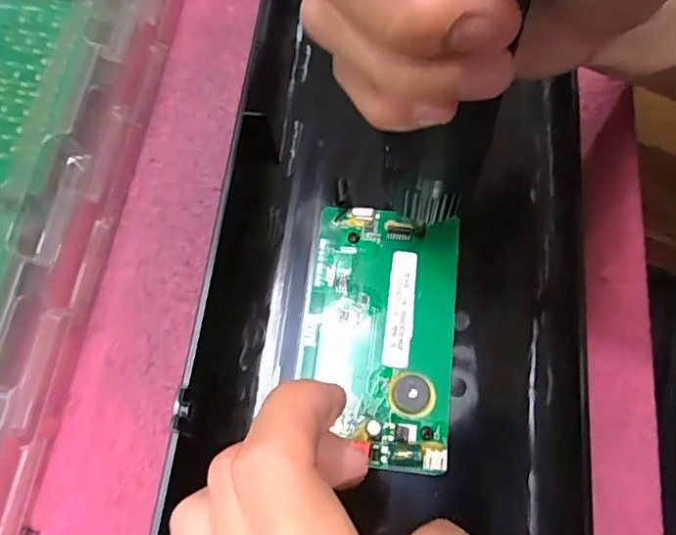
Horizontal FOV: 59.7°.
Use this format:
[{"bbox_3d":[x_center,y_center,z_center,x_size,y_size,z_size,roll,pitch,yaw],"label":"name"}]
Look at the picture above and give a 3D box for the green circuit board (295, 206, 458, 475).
[{"bbox_3d":[0.016,0.025,0.239,0.059,0.008,0.102,6,67,4],"label":"green circuit board"}]

